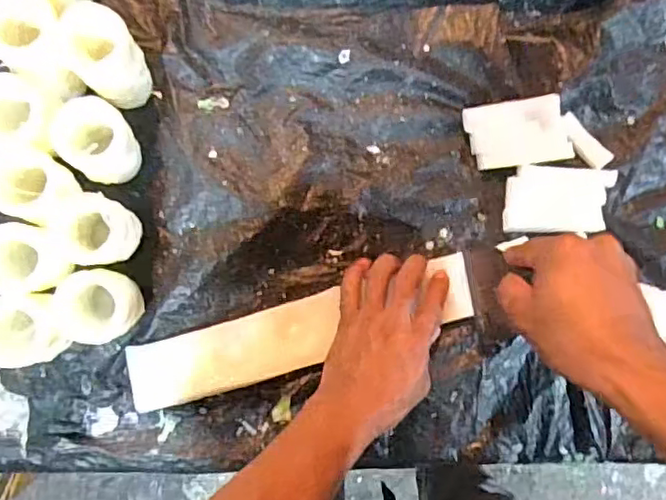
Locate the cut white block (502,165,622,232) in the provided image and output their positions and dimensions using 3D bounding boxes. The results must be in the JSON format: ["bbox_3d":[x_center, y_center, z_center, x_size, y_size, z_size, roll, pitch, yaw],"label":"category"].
[{"bbox_3d":[0.217,-0.048,0.593,0.102,0.013,0.062,3,87,-6],"label":"cut white block"}]

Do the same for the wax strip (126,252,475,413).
[{"bbox_3d":[-0.020,0.074,0.565,0.320,0.021,0.061,-16,89,-11],"label":"wax strip"}]

